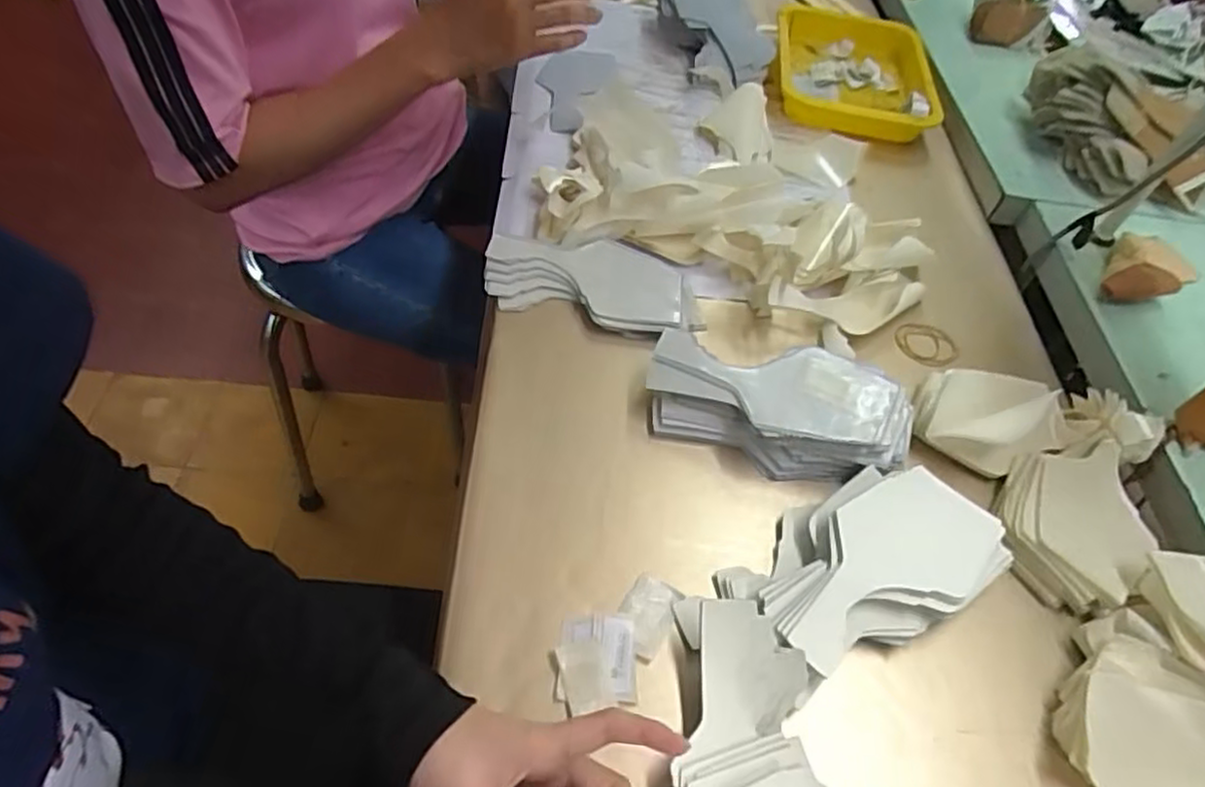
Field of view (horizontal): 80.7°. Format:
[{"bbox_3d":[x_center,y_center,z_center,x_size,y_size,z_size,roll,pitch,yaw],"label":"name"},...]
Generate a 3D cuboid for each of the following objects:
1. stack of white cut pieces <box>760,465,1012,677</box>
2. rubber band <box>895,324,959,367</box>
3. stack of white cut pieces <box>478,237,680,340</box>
[{"bbox_3d":[0.190,0.117,0.506,0.189,0.051,0.113,-18,58,-22],"label":"stack of white cut pieces"},{"bbox_3d":[0.308,-0.047,0.674,0.062,0.006,0.037,19,80,4],"label":"rubber band"},{"bbox_3d":[-0.016,-0.106,0.655,0.181,0.023,0.096,16,53,3],"label":"stack of white cut pieces"}]

